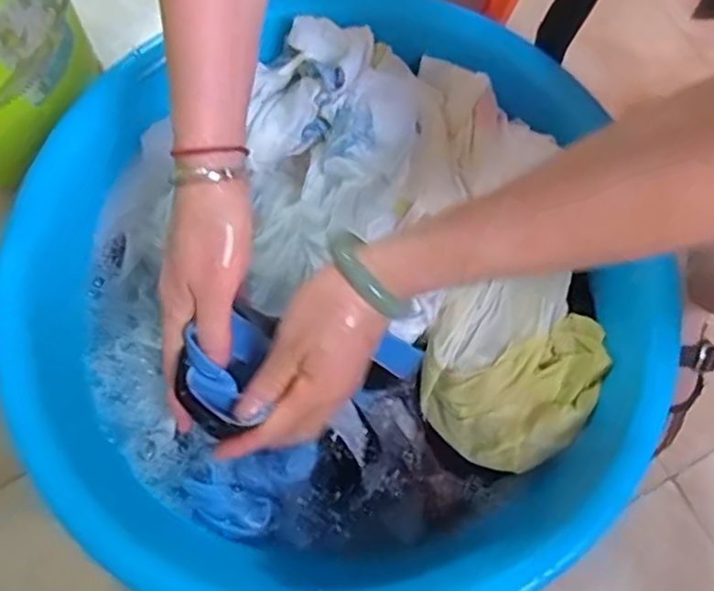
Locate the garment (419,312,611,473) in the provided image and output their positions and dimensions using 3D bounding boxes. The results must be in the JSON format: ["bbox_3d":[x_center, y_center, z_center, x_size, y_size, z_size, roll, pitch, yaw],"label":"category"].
[{"bbox_3d":[0.130,0.080,0.541,0.146,0.052,0.114,-10,77,-3],"label":"garment"}]

